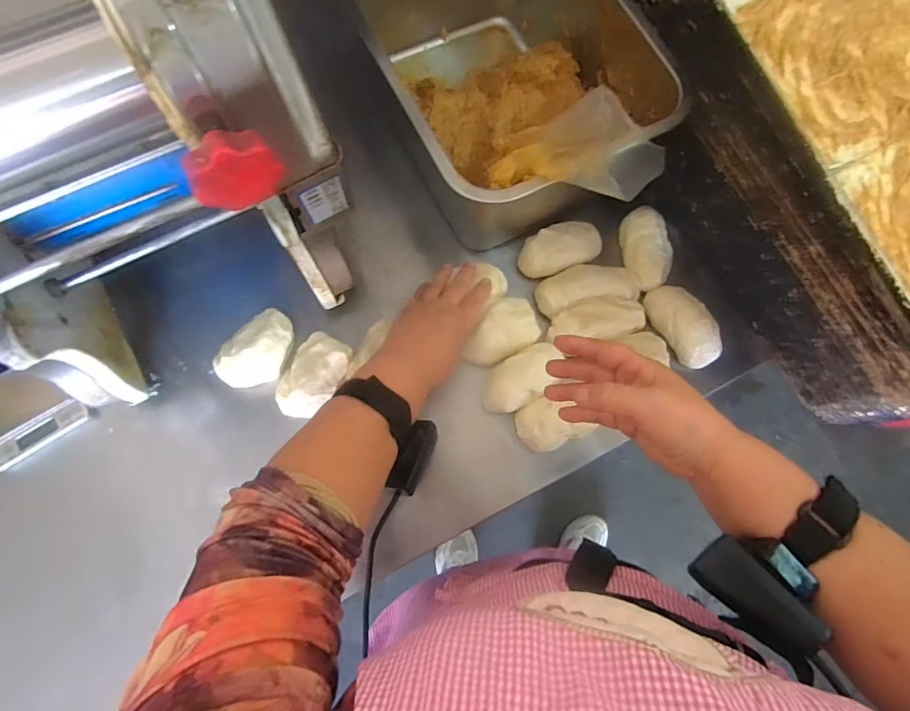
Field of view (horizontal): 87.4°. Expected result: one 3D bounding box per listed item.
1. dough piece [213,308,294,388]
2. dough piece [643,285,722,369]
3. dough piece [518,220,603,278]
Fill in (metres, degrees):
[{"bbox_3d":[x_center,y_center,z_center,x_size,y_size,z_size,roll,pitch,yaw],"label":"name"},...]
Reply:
[{"bbox_3d":[-0.209,-0.001,0.515,0.088,0.043,0.057,-41,80,-11],"label":"dough piece"},{"bbox_3d":[0.257,-0.037,0.531,0.052,0.027,0.100,-35,79,-10],"label":"dough piece"},{"bbox_3d":[0.122,-0.124,0.557,0.098,0.032,0.051,-22,77,-8],"label":"dough piece"}]

